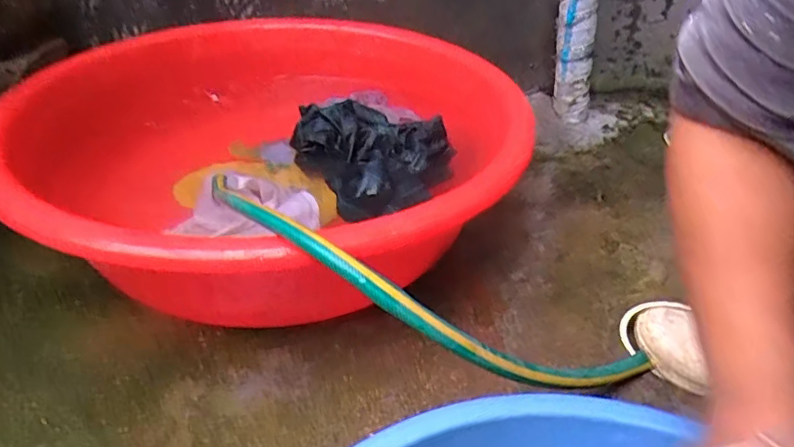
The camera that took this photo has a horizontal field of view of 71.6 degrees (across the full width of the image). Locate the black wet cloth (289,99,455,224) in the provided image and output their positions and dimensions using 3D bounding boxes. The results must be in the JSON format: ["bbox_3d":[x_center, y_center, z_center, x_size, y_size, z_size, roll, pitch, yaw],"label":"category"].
[{"bbox_3d":[-0.024,-0.092,0.667,0.166,0.048,0.219,-17,36,-21],"label":"black wet cloth"}]

